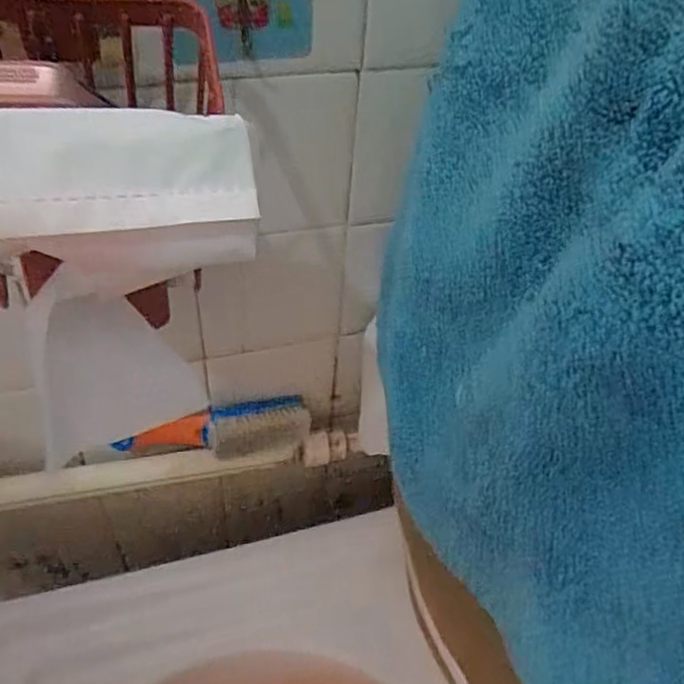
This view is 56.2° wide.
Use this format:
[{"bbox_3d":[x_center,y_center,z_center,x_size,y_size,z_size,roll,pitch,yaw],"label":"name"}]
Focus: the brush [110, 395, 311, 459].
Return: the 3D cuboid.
[{"bbox_3d":[-0.104,0.072,0.530,0.153,0.037,0.042,-8,47,-12],"label":"brush"}]

